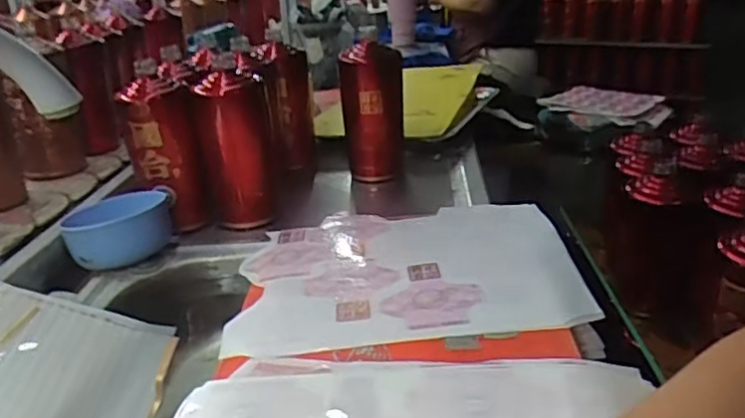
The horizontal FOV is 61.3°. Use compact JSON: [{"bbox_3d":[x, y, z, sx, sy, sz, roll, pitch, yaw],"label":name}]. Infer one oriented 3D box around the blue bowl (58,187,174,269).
[{"bbox_3d":[-0.264,0.022,0.660,0.100,0.060,0.108,-11,25,-8],"label":"blue bowl"}]

